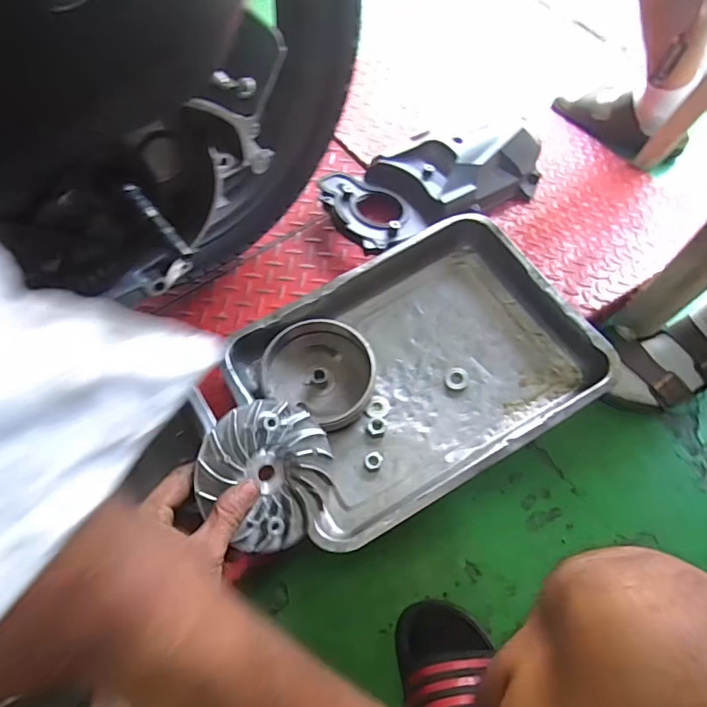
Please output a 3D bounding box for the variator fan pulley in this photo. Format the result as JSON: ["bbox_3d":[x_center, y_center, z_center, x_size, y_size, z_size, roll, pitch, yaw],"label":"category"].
[{"bbox_3d":[-0.068,0.092,0.398,0.107,0.015,0.109,7,77,-31],"label":"variator fan pulley"}]

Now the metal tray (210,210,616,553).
[{"bbox_3d":[0.068,0.016,0.593,0.379,0.067,0.290,-29,66,-14],"label":"metal tray"}]

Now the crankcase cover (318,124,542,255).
[{"bbox_3d":[0.140,-0.255,0.756,0.379,0.086,0.155,-28,65,-13],"label":"crankcase cover"}]

